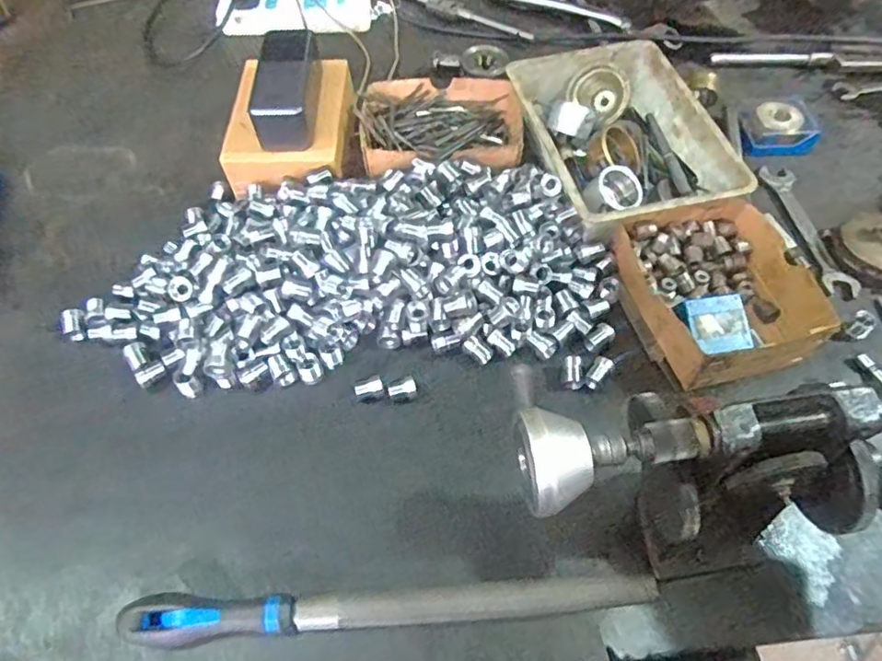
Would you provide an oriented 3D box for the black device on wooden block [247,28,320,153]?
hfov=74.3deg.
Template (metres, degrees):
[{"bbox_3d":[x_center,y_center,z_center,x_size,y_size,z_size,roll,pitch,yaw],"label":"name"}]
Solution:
[{"bbox_3d":[-0.157,-0.250,0.601,0.054,0.051,0.142,-1,57,0],"label":"black device on wooden block"}]

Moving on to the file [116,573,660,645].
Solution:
[{"bbox_3d":[-0.030,0.188,0.394,0.351,0.025,0.028,-2,57,-1],"label":"file"}]

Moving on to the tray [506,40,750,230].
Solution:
[{"bbox_3d":[0.182,-0.197,0.613,0.173,0.067,0.246,-13,57,-8],"label":"tray"}]

